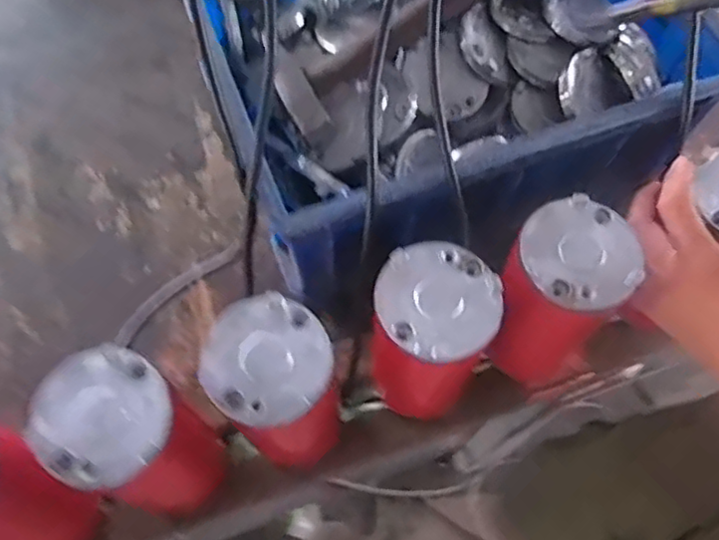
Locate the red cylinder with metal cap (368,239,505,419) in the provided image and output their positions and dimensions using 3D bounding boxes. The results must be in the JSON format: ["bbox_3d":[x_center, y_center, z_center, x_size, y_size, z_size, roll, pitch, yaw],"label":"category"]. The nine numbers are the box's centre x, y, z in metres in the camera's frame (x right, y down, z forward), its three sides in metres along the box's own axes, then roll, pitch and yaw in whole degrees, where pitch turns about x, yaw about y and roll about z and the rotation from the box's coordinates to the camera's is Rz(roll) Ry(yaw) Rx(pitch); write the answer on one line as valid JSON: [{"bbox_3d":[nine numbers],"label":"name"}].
[{"bbox_3d":[0.048,0.052,0.457,0.074,0.167,0.071,0,65,0],"label":"red cylinder with metal cap"}]

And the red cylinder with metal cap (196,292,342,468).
[{"bbox_3d":[-0.053,0.088,0.442,0.071,0.169,0.071,0,65,0],"label":"red cylinder with metal cap"}]

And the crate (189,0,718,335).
[{"bbox_3d":[0.069,-0.167,0.550,0.373,0.189,0.313,-19,68,-8],"label":"crate"}]

